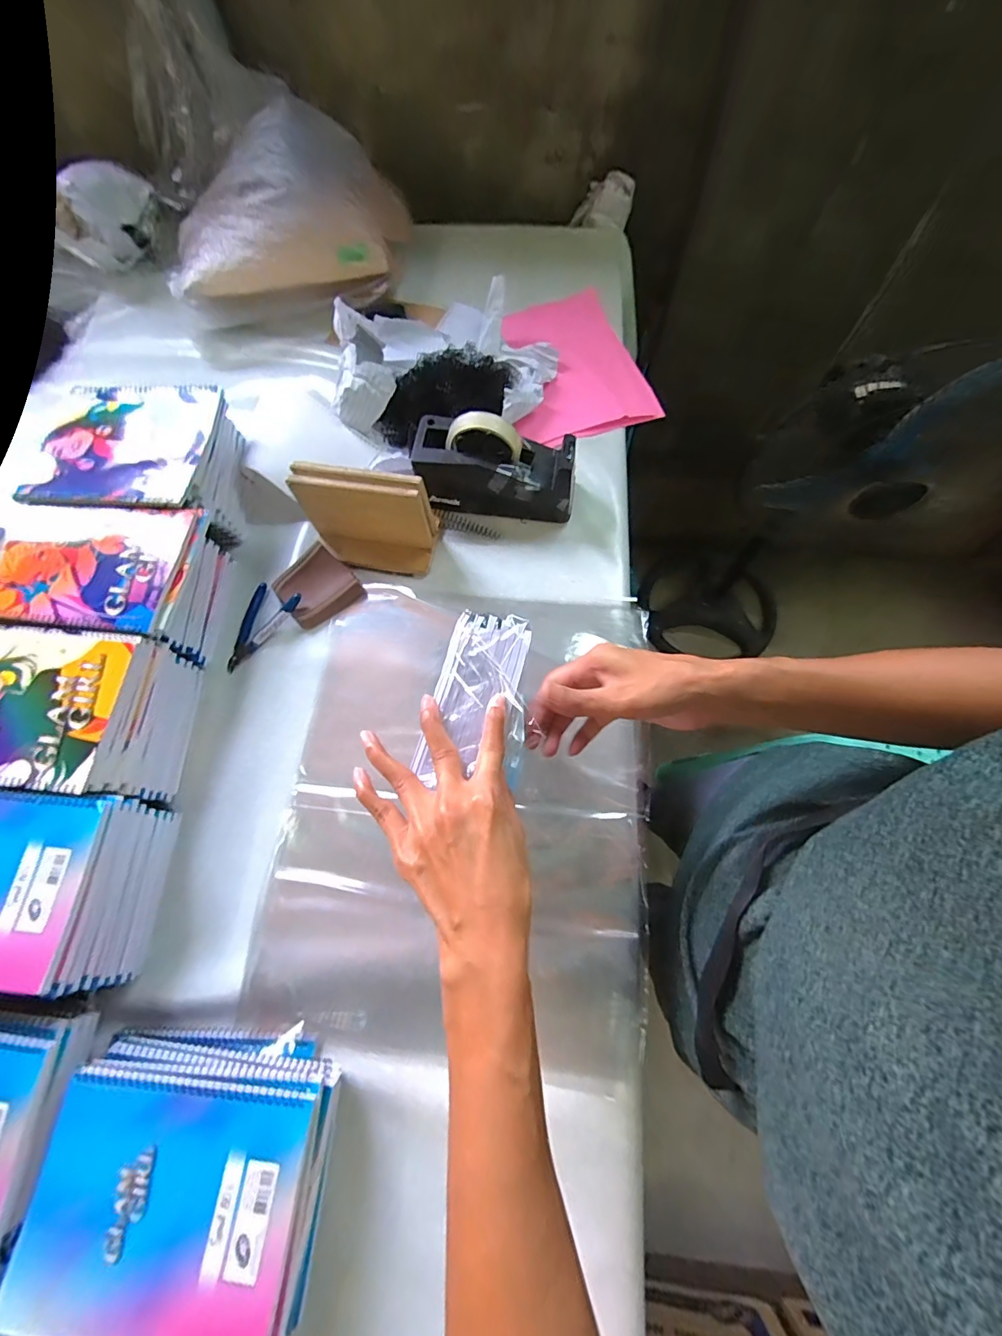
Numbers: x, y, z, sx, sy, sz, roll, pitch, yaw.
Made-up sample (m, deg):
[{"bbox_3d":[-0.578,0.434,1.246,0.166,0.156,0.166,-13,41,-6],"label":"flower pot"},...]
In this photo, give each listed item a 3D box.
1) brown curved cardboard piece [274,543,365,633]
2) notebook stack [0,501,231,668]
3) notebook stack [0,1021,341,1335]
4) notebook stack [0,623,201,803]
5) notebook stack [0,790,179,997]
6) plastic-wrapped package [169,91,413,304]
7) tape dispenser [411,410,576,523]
[{"bbox_3d":[-0.237,-0.104,0.600,0.089,0.021,0.093,-40,74,-12],"label":"brown curved cardboard piece"},{"bbox_3d":[-0.439,-0.098,0.553,0.201,0.121,0.159,7,71,5],"label":"notebook stack"},{"bbox_3d":[-0.249,0.409,0.383,0.210,0.085,0.169,-1,70,2],"label":"notebook stack"},{"bbox_3d":[-0.459,0.052,0.503,0.211,0.122,0.154,4,70,4],"label":"notebook stack"},{"bbox_3d":[-0.450,0.204,0.449,0.194,0.119,0.156,3,70,3],"label":"notebook stack"},{"bbox_3d":[-0.327,-0.696,0.710,0.347,0.122,0.247,-8,70,-1],"label":"plastic-wrapped package"},{"bbox_3d":[-0.007,-0.255,0.595,0.200,0.118,0.081,7,71,4],"label":"tape dispenser"}]

